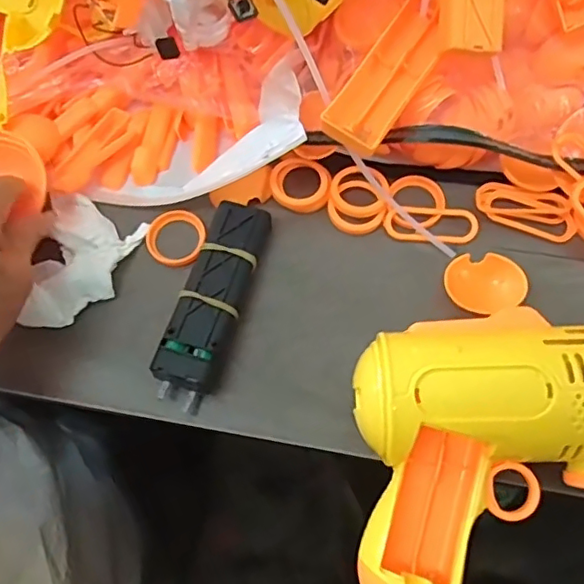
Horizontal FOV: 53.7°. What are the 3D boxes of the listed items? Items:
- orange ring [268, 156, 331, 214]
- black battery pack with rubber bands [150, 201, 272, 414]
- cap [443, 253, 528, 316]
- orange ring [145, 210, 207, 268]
[{"bbox_3d":[0.005,-0.066,0.352,0.037,0.011,0.033,0,68,2],"label":"orange ring"},{"bbox_3d":[-0.043,0.003,0.321,0.032,0.023,0.117,14,69,8],"label":"black battery pack with rubber bands"},{"bbox_3d":[0.107,-0.003,0.322,0.042,0.013,0.034,3,68,3],"label":"cap"},{"bbox_3d":[-0.069,-0.032,0.344,0.036,0.004,0.037,-1,68,2],"label":"orange ring"}]

